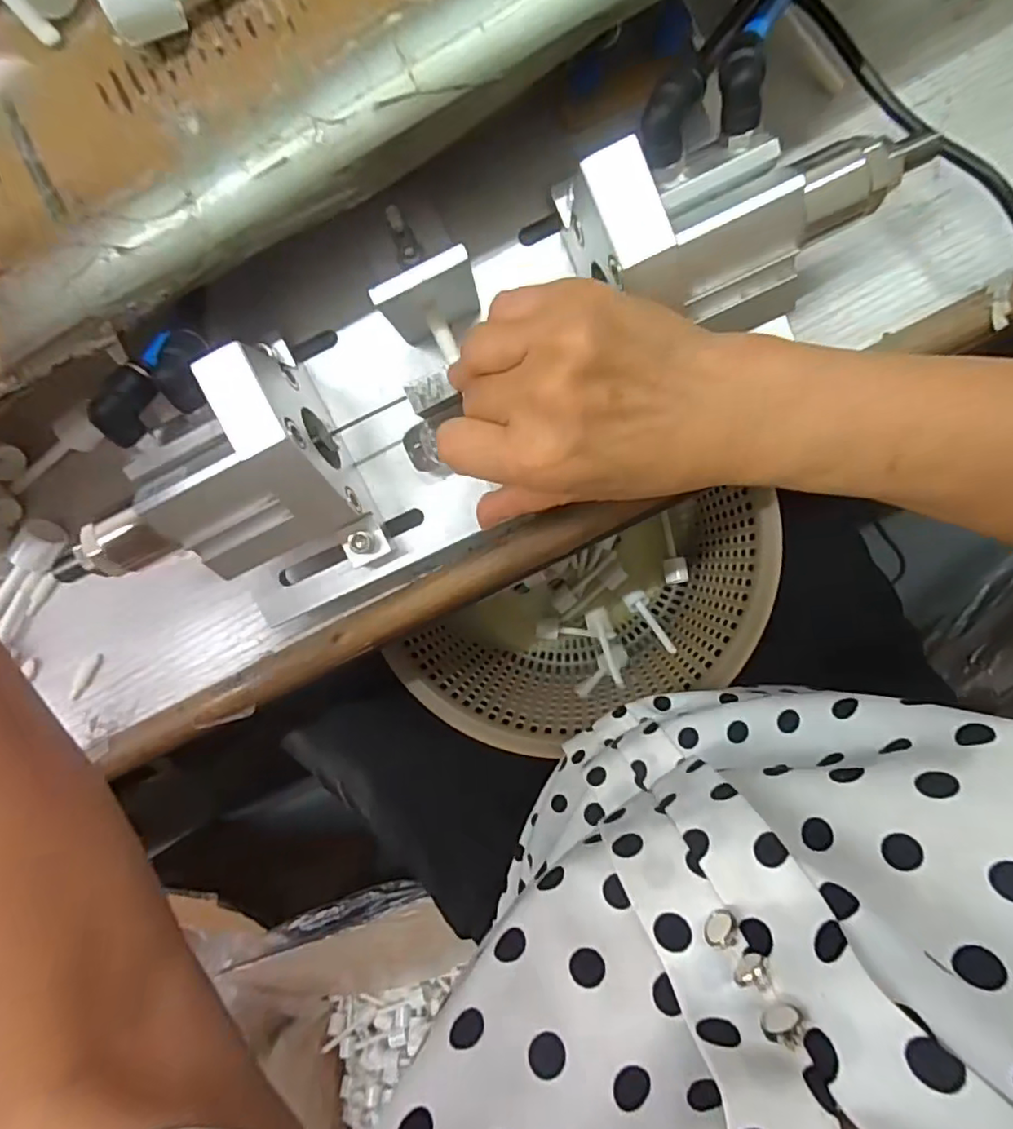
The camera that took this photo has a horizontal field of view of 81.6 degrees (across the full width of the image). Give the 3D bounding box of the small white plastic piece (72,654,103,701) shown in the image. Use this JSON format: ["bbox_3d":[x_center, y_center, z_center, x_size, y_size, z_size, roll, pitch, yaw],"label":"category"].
[{"bbox_3d":[-0.235,0.062,0.328,0.009,0.007,0.027,27,93,8],"label":"small white plastic piece"}]

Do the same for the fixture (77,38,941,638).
[{"bbox_3d":[-0.017,-0.080,0.234,0.332,0.095,0.106,-28,85,10],"label":"fixture"}]

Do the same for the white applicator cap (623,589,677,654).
[{"bbox_3d":[0.131,0.053,0.521,0.020,0.019,0.069,-33,52,7],"label":"white applicator cap"}]

